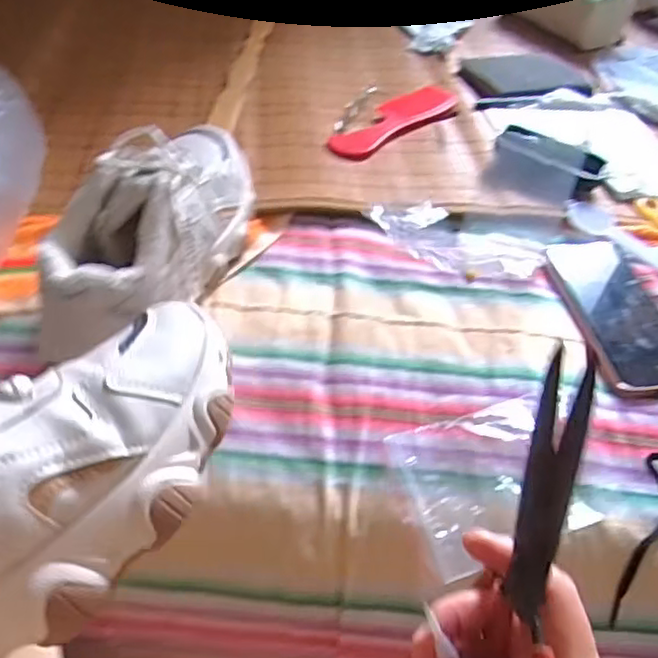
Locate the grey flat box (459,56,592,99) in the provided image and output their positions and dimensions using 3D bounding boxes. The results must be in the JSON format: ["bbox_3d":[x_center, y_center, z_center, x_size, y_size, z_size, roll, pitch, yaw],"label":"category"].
[{"bbox_3d":[0.250,-0.323,0.844,0.158,0.018,0.109,-9,47,-15],"label":"grey flat box"}]

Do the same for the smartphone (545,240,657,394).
[{"bbox_3d":[0.237,-0.018,0.550,0.081,0.010,0.170,-3,46,-10],"label":"smartphone"}]

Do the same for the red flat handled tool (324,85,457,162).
[{"bbox_3d":[0.079,-0.244,0.761,0.064,0.013,0.234,33,50,23],"label":"red flat handled tool"}]

